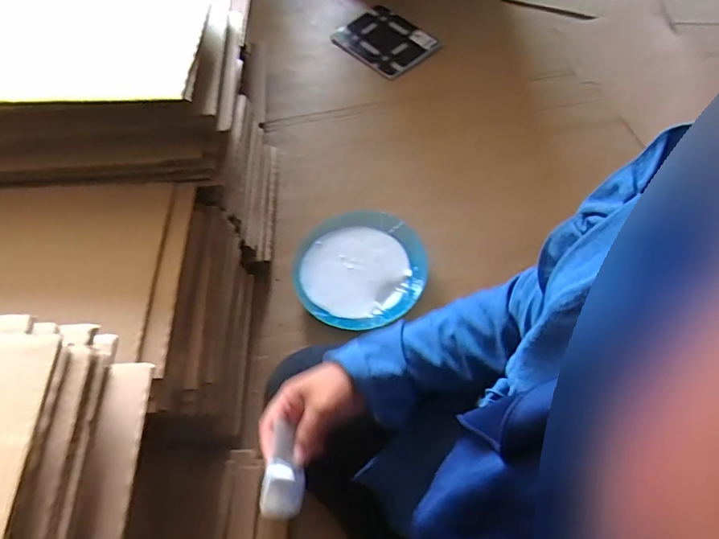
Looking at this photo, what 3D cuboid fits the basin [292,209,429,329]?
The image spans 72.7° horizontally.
[{"bbox_3d":[0.002,-0.005,0.819,0.210,0.045,0.217,-2,60,3],"label":"basin"}]

